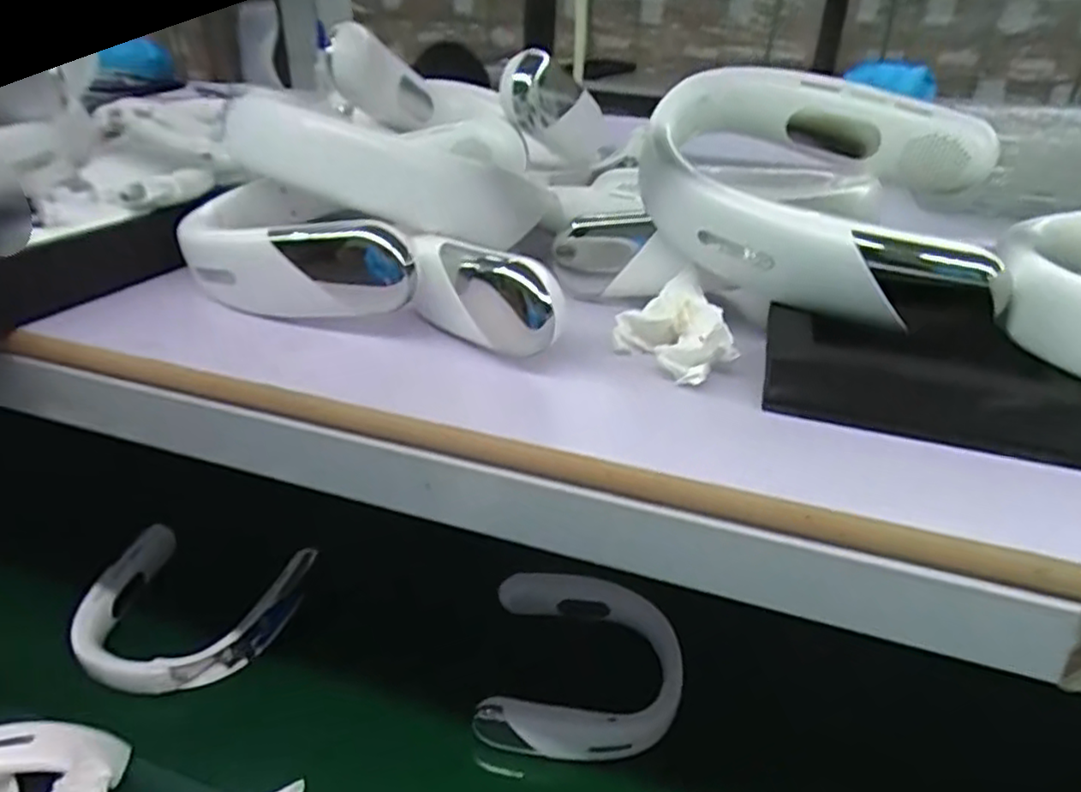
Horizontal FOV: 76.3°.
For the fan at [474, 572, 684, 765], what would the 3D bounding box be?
[{"bbox_3d":[0.044,0.277,0.712,0.197,0.071,0.183,7,32,8],"label":"fan"}]

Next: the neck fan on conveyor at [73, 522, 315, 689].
[{"bbox_3d":[-0.391,0.233,0.758,0.193,0.070,0.196,10,32,13],"label":"neck fan on conveyor"}]

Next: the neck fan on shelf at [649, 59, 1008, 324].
[{"bbox_3d":[0.170,-0.131,0.404,0.192,0.093,0.175,17,35,24],"label":"neck fan on shelf"}]

